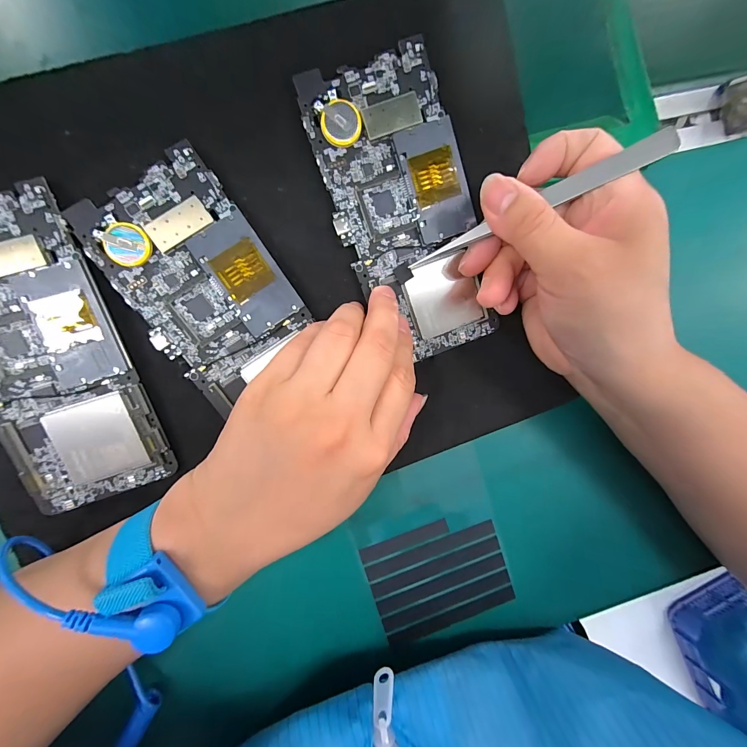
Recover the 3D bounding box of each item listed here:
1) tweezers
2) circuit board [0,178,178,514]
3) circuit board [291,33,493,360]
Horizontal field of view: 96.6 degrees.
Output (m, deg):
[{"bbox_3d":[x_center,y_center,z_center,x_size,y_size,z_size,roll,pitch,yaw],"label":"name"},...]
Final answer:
[{"bbox_3d":[0.076,-0.081,0.163,0.123,0.004,0.011,-21,92,19],"label":"tweezers"},{"bbox_3d":[-0.164,-0.006,0.167,0.071,0.005,0.151,-17,102,-5],"label":"circuit board"},{"bbox_3d":[0.020,-0.085,0.184,0.074,0.010,0.153,-25,105,-7],"label":"circuit board"}]

